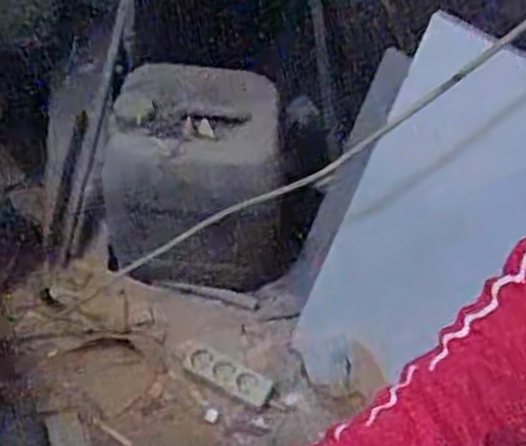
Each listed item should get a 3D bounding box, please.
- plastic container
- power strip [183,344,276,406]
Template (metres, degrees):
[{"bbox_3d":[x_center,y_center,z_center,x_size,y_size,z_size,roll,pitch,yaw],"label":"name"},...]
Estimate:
[{"bbox_3d":[-0.115,-0.068,1.340,0.312,0.352,0.218,-4,53,-10],"label":"plastic container"},{"bbox_3d":[-0.064,0.263,1.308,0.164,0.030,0.048,25,54,13],"label":"power strip"}]

